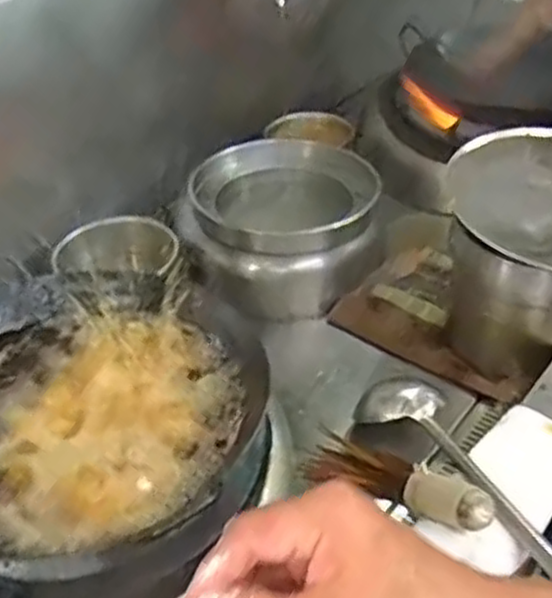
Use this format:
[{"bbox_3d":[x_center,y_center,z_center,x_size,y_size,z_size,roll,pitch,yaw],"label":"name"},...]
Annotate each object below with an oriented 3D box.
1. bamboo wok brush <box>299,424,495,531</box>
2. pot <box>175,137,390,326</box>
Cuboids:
[{"bbox_3d":[0.142,0.217,0.924,0.069,0.051,0.261,-30,23,-32],"label":"bamboo wok brush"},{"bbox_3d":[0.016,-0.138,1.397,0.343,0.183,0.284,5,37,11],"label":"pot"}]

